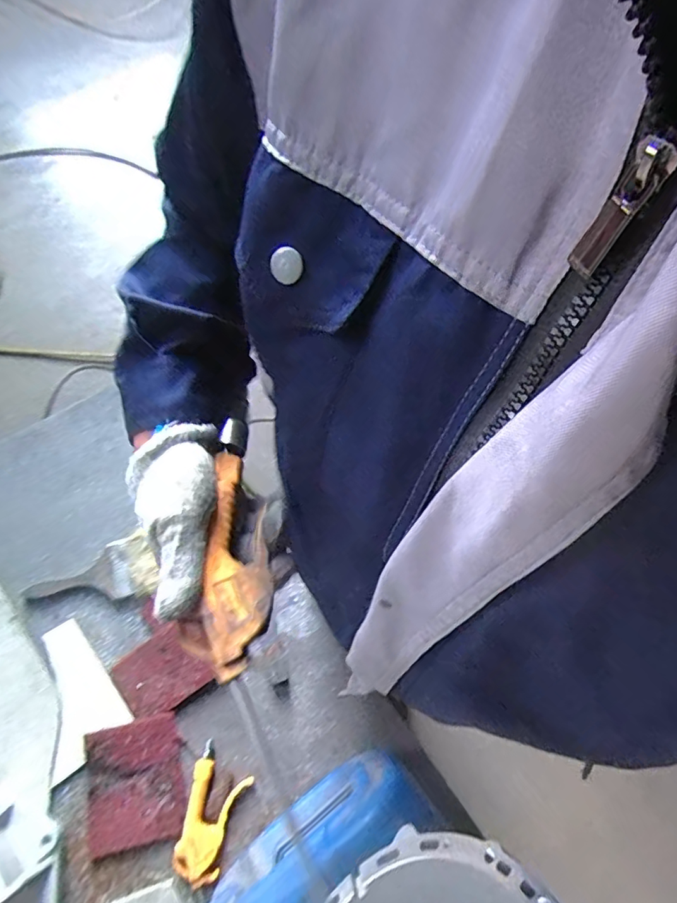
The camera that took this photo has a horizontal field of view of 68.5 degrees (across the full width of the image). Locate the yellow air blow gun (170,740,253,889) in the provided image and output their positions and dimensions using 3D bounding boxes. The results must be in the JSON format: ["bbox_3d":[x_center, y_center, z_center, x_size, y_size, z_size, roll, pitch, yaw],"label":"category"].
[{"bbox_3d":[-0.184,0.505,0.695,0.081,0.026,0.145,23,66,2],"label":"yellow air blow gun"}]

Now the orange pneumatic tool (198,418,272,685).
[{"bbox_3d":[-0.065,0.058,0.323,0.036,0.034,0.162,-4,61,-3],"label":"orange pneumatic tool"}]

